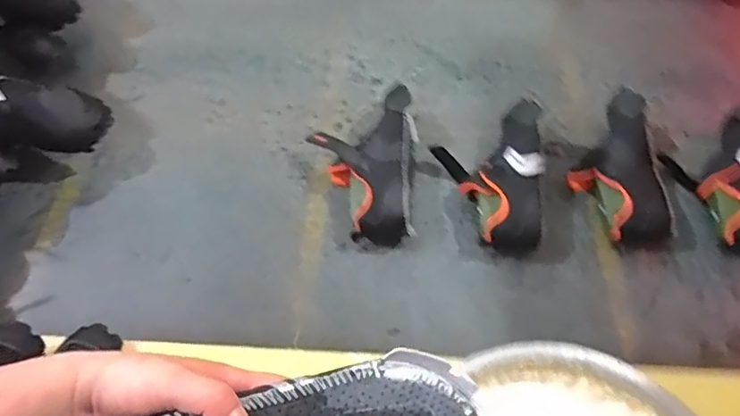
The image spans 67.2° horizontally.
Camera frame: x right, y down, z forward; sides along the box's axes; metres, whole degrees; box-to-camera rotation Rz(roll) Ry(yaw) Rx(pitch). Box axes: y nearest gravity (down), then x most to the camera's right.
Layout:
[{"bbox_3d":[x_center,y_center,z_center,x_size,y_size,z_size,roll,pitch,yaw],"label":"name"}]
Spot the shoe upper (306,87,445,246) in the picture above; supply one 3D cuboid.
[{"bbox_3d":[0.021,-0.057,0.775,0.158,0.075,0.207,-21,64,-12],"label":"shoe upper"}]

